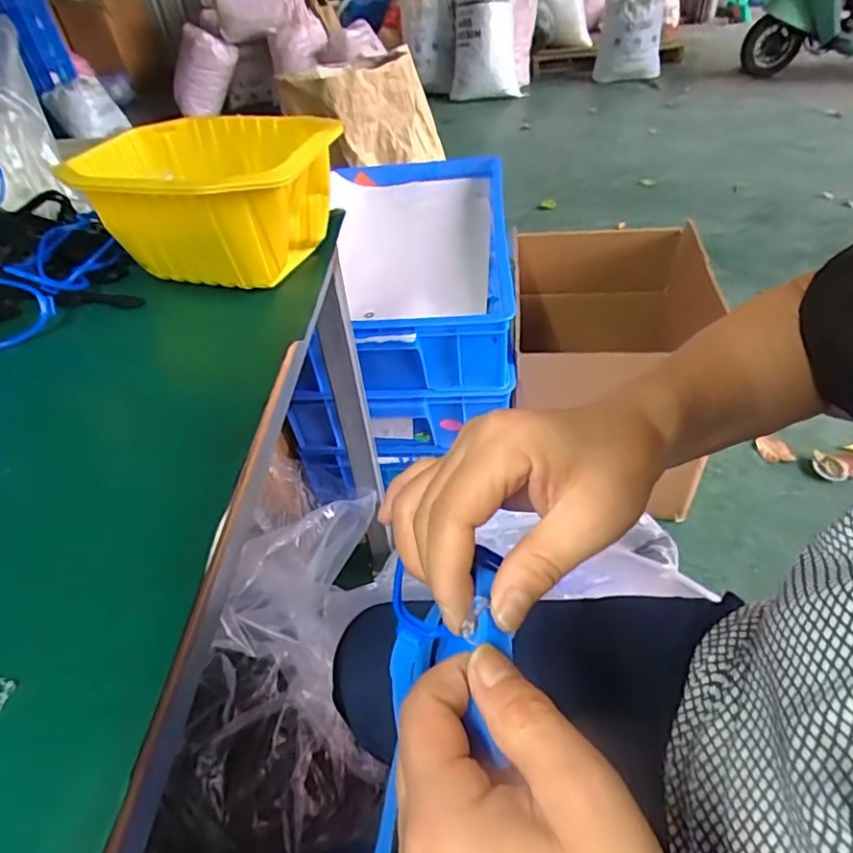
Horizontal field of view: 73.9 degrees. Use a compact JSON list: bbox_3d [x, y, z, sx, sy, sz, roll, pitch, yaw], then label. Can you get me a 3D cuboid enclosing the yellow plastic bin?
[{"bbox_3d":[-0.215,-0.228,0.567,0.269,0.108,0.179,14,47,20],"label":"yellow plastic bin"}]

